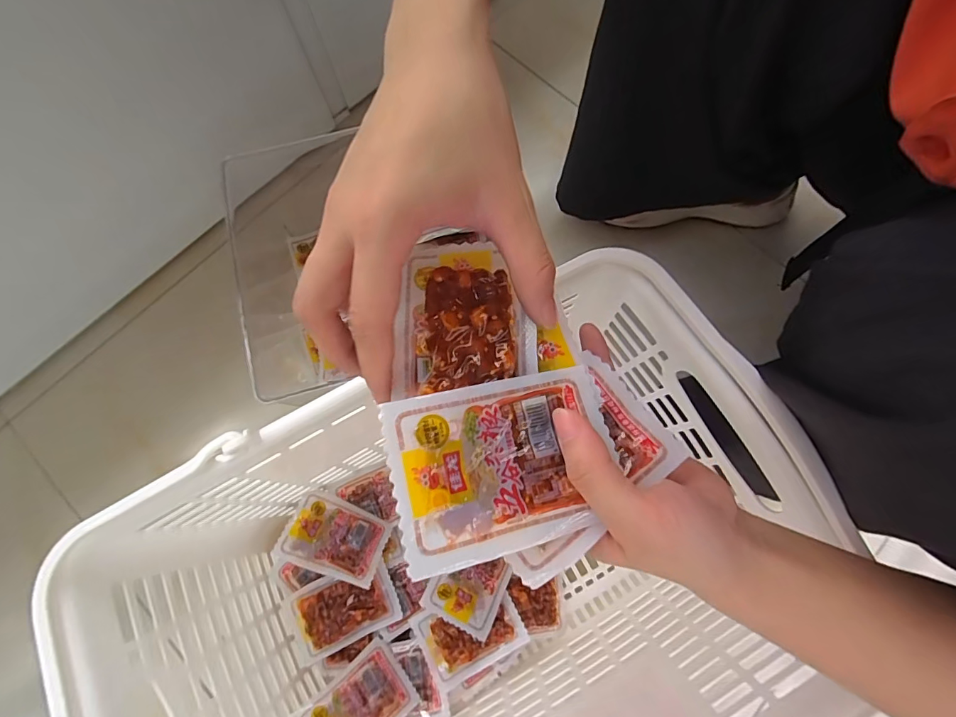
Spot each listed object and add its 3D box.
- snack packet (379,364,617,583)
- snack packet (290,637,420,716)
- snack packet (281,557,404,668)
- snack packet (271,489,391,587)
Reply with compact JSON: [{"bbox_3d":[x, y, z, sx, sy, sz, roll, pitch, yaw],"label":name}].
[{"bbox_3d":[0.012,0.043,0.185,0.092,0.005,0.068,-10,79,-16],"label":"snack packet"},{"bbox_3d":[-0.104,0.305,0.387,0.090,0.007,0.064,-26,74,-40],"label":"snack packet"},{"bbox_3d":[-0.122,0.230,0.405,0.093,0.018,0.064,-17,87,-17],"label":"snack packet"},{"bbox_3d":[-0.135,0.168,0.420,0.091,0.008,0.065,23,52,-5],"label":"snack packet"}]

